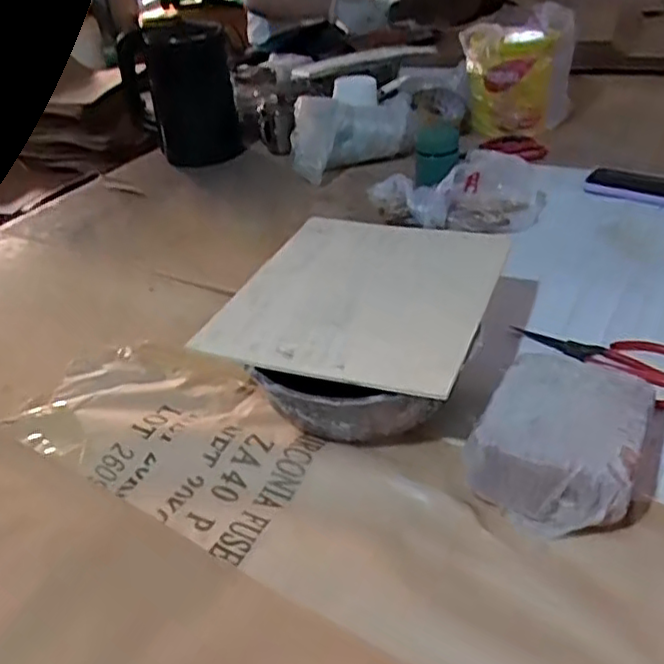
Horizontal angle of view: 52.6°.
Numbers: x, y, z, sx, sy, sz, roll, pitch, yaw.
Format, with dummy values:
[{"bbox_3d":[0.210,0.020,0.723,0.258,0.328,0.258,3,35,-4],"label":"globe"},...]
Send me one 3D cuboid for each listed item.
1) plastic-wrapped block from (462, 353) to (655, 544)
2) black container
[{"bbox_3d":[0.183,0.083,0.532,0.120,0.061,0.154,13,37,27],"label":"plastic-wrapped block"},{"bbox_3d":[-0.288,-0.454,1.262,0.177,0.240,0.196,-15,34,-14],"label":"black container"}]

